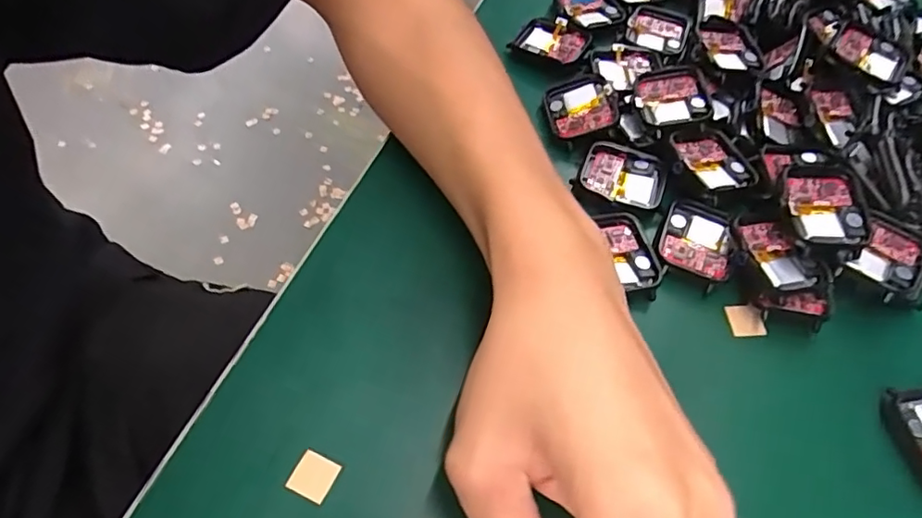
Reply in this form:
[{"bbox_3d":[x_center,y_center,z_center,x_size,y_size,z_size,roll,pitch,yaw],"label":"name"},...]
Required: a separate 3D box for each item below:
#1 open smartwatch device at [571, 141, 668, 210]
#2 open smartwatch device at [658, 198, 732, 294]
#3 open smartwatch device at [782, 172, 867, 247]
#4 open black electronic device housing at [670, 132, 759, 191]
[{"bbox_3d":[0.084,-0.043,0.295,0.042,0.008,0.036,21,59,8],"label":"open smartwatch device"},{"bbox_3d":[0.115,-0.009,0.274,0.033,0.009,0.043,24,60,10],"label":"open smartwatch device"},{"bbox_3d":[0.170,-0.025,0.267,0.035,0.012,0.038,9,71,5],"label":"open smartwatch device"},{"bbox_3d":[0.130,-0.051,0.291,0.035,0.007,0.036,-8,60,-9],"label":"open black electronic device housing"}]

